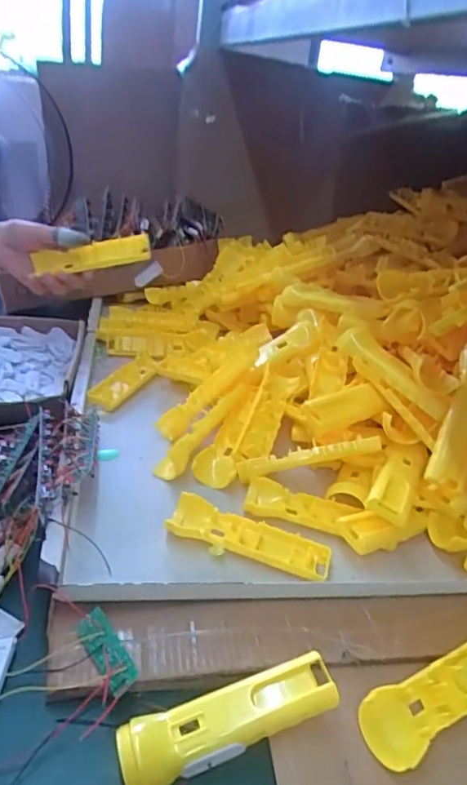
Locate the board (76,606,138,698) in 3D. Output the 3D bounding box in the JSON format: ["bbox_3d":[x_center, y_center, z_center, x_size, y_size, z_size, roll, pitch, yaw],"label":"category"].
[{"bbox_3d":[-0.103,0.205,0.435,0.024,0.007,0.070,-39,53,-12],"label":"board"}]

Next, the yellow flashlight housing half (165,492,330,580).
[{"bbox_3d":[0.015,0.142,0.536,0.159,0.018,0.050,16,34,11],"label":"yellow flashlight housing half"}]

